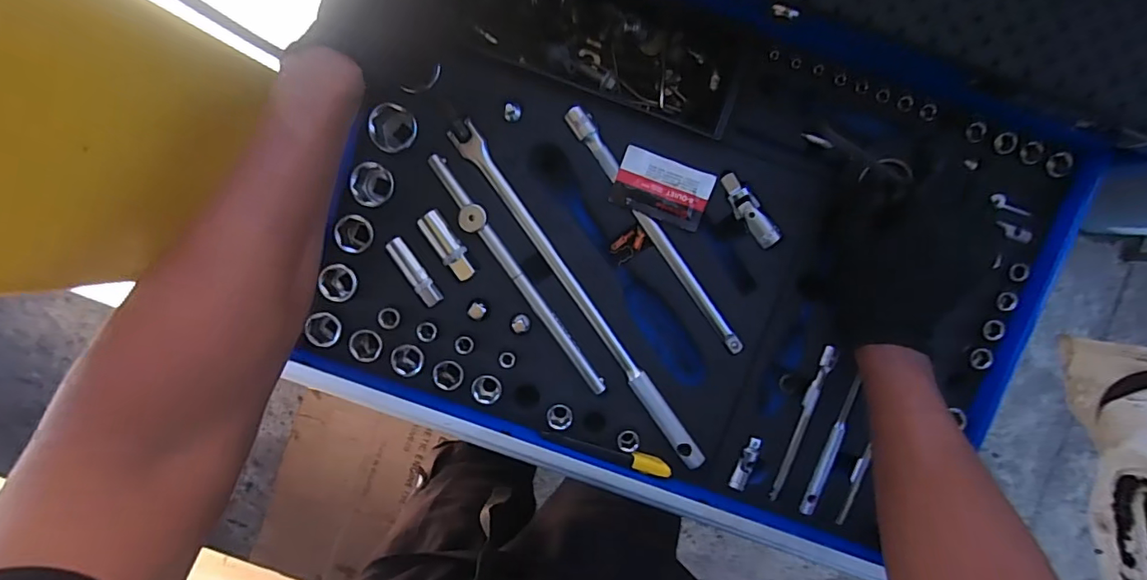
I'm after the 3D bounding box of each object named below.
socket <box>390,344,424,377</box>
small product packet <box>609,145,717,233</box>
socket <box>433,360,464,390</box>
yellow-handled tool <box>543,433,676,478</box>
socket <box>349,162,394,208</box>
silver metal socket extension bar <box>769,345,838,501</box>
[{"bbox_3d":[-0.143,0.060,0.452,0.024,0.030,0.027,-32,94,4],"label":"socket"},{"bbox_3d":[0.075,-0.085,0.434,0.078,0.007,0.051,18,95,-1],"label":"small product packet"},{"bbox_3d":[-0.108,0.073,0.452,0.026,0.024,0.022,31,95,-2],"label":"socket"},{"bbox_3d":[0.030,0.141,0.447,0.112,0.010,0.014,17,95,-1],"label":"yellow-handled tool"},{"bbox_3d":[-0.169,-0.089,0.441,0.033,0.035,0.034,0,95,1],"label":"socket"},{"bbox_3d":[0.205,0.120,0.459,0.010,0.008,0.146,17,95,-1],"label":"silver metal socket extension bar"}]

